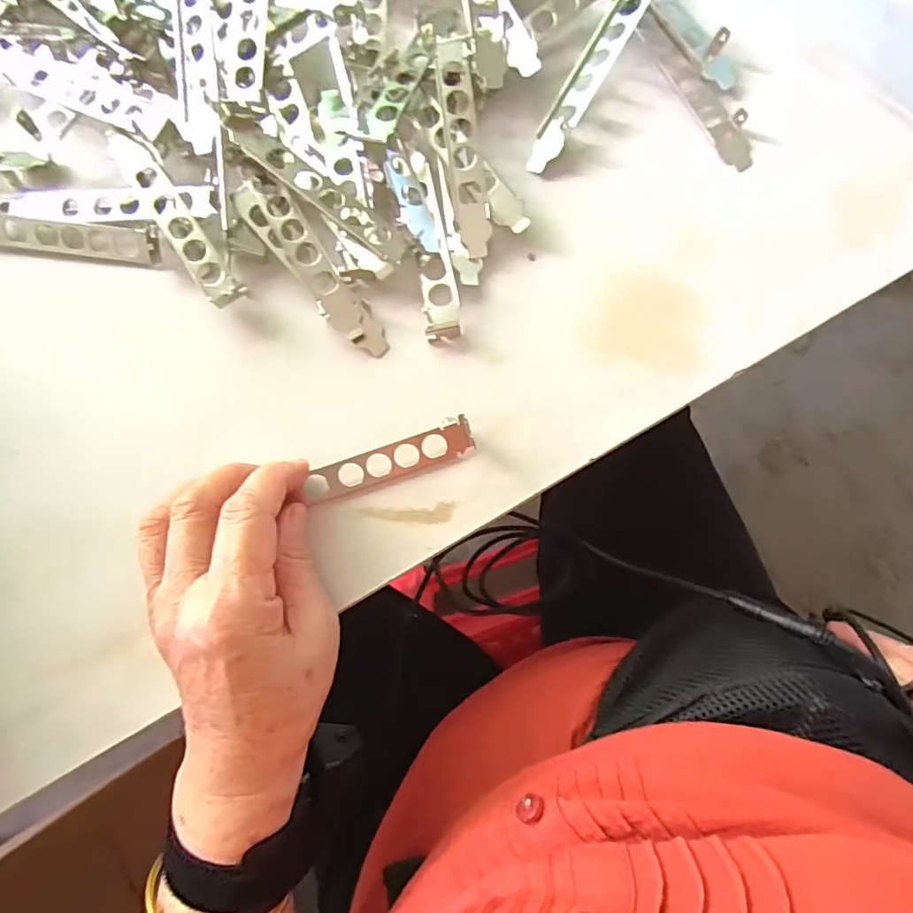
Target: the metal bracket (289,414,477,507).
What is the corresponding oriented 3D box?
[{"bbox_3d":[-0.036,0.004,0.285,0.094,0.009,0.020,-20,86,-2],"label":"metal bracket"}]

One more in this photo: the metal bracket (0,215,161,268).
[{"bbox_3d":[-0.229,-0.124,0.303,0.131,0.018,0.020,10,84,3],"label":"metal bracket"}]

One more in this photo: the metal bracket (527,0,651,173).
[{"bbox_3d":[0.074,-0.213,0.300,0.020,0.017,0.117,31,85,5],"label":"metal bracket"}]

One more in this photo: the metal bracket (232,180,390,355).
[{"bbox_3d":[-0.078,-0.104,0.297,0.026,0.014,0.117,-38,83,-3],"label":"metal bracket"}]

